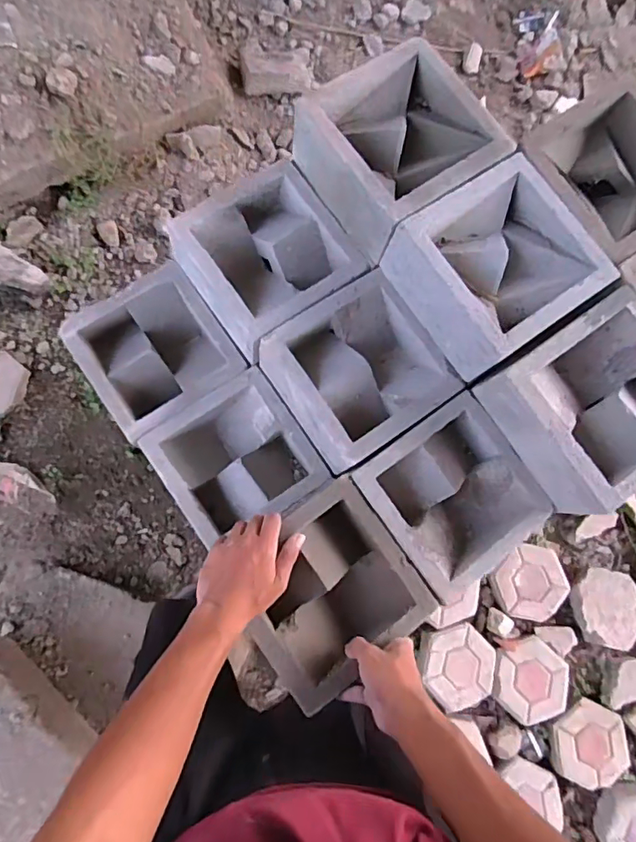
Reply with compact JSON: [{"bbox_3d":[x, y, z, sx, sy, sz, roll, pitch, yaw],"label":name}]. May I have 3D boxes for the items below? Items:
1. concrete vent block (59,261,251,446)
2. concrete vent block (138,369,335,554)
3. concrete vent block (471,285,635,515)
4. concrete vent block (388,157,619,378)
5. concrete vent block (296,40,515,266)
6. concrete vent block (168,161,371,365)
[{"bbox_3d":[-0.243,-0.100,0.770,0.199,0.075,0.214,-35,90,-9],"label":"concrete vent block"},{"bbox_3d":[-0.125,0.053,0.764,0.195,0.101,0.179,-34,89,-9],"label":"concrete vent block"},{"bbox_3d":[0.345,-0.023,0.637,0.202,0.093,0.202,-33,85,-11],"label":"concrete vent block"},{"bbox_3d":[0.226,-0.193,0.652,0.203,0.090,0.207,-35,86,-12],"label":"concrete vent block"},{"bbox_3d":[0.102,-0.357,0.668,0.207,0.089,0.204,-35,85,-12],"label":"concrete vent block"},{"bbox_3d":[-0.074,-0.227,0.721,0.204,0.077,0.206,-36,86,-12],"label":"concrete vent block"}]

